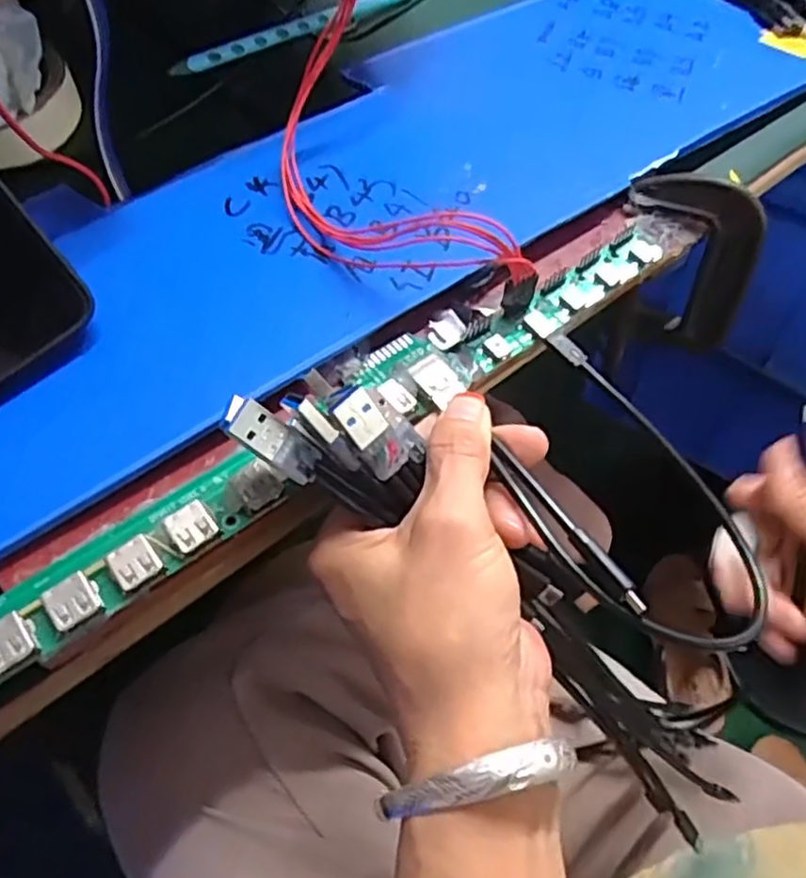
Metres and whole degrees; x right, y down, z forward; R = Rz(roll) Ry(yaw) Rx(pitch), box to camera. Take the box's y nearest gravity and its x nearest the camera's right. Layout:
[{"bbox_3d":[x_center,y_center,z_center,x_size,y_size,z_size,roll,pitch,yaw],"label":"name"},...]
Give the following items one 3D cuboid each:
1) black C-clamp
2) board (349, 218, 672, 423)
[{"bbox_3d":[0.124,-0.077,0.318,0.059,0.085,0.014,24,61,14],"label":"black C-clamp"},{"bbox_3d":[0.050,-0.050,0.271,0.148,0.012,0.033,-30,62,-17],"label":"board"}]

